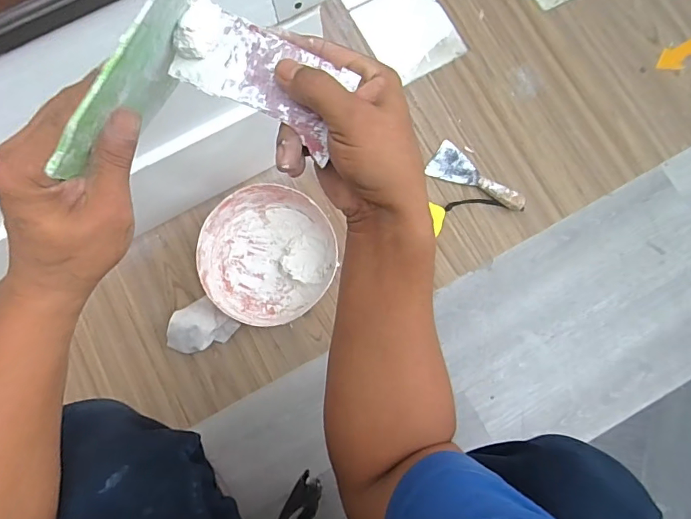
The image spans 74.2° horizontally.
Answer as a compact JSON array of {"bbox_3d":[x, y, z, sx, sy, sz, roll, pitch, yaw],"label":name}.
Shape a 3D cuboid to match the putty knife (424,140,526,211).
[{"bbox_3d":[0.220,-0.134,0.751,0.164,0.026,0.063,33,82,6],"label":"putty knife"}]

